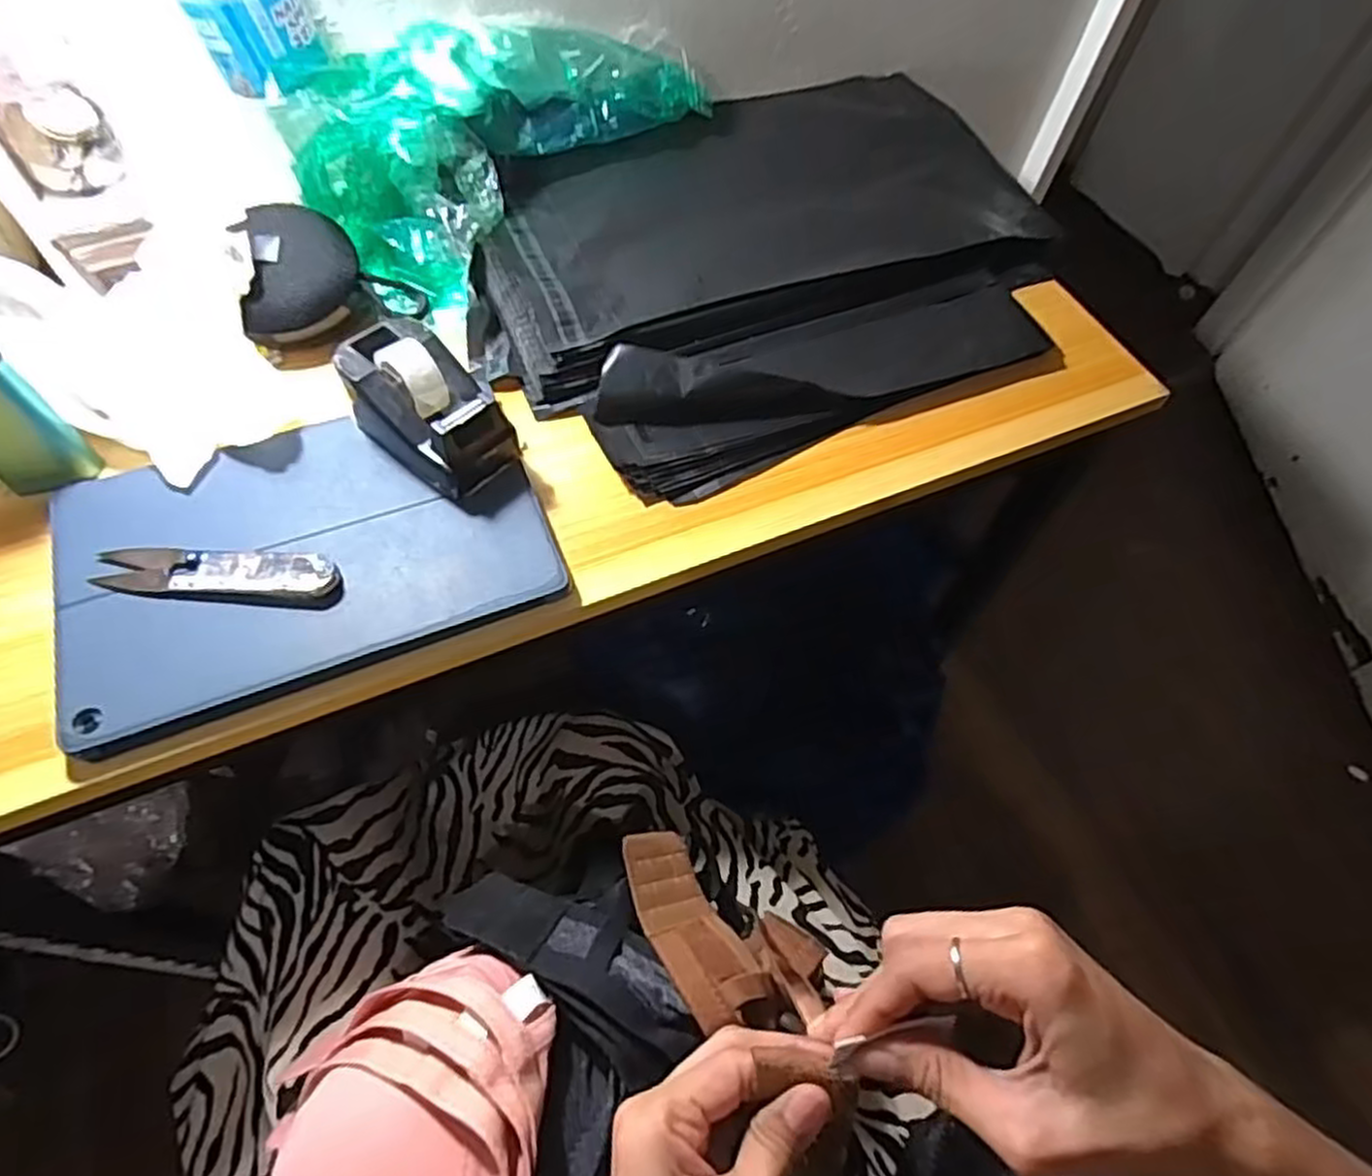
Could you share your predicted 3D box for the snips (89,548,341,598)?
[{"bbox_3d":[-0.237,-0.009,0.381,0.118,0.012,0.026,3,60,-3],"label":"snips"}]

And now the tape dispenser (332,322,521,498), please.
[{"bbox_3d":[-0.144,-0.100,0.420,0.054,0.049,0.101,-40,70,-23],"label":"tape dispenser"}]

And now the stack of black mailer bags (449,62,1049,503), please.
[{"bbox_3d":[0.074,-0.242,0.536,0.444,0.034,0.305,-28,66,-19],"label":"stack of black mailer bags"}]

